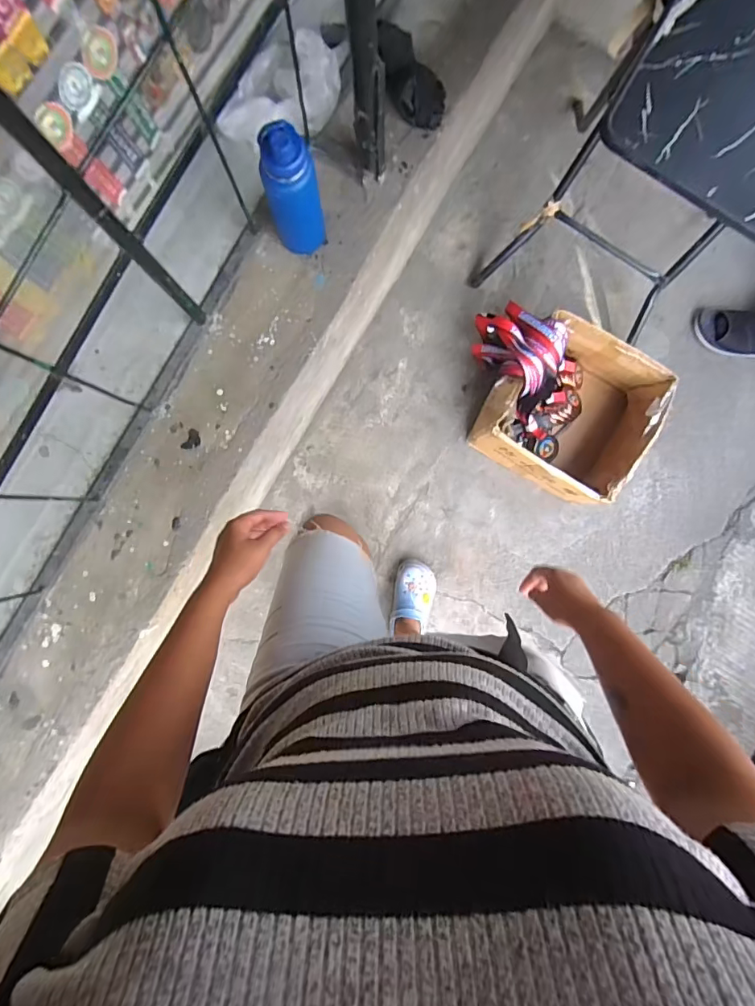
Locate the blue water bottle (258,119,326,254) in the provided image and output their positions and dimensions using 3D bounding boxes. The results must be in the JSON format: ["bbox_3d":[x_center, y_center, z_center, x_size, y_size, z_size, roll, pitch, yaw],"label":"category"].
[{"bbox_3d":[-0.145,-0.533,0.836,0.090,0.256,0.097,0,89,1],"label":"blue water bottle"}]

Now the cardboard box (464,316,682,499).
[{"bbox_3d":[0.487,-0.224,1.248,0.372,0.216,0.362,35,90,2],"label":"cardboard box"}]

